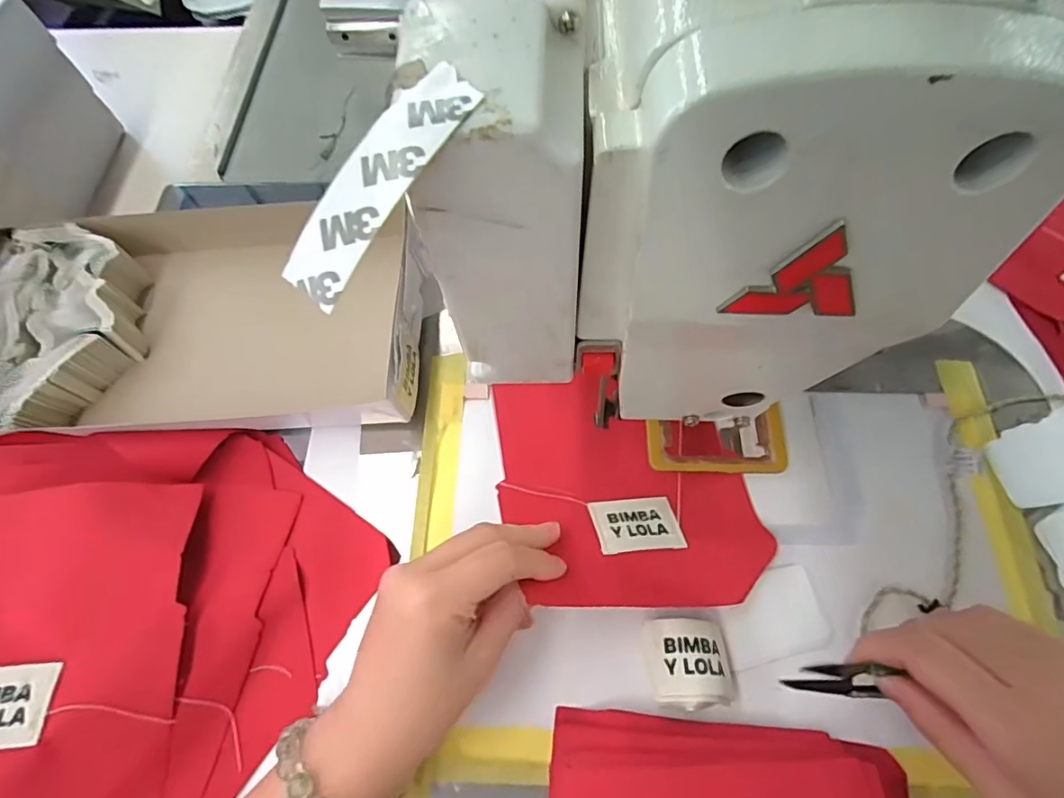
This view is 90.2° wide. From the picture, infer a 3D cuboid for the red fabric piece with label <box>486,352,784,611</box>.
[{"bbox_3d":[0.053,0.039,0.312,0.139,0.052,0.163,-15,66,-5],"label":"red fabric piece with label"}]

